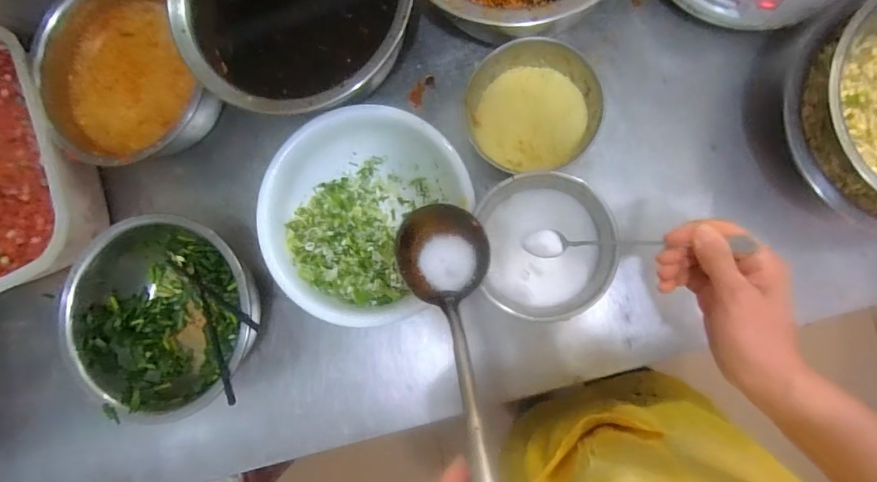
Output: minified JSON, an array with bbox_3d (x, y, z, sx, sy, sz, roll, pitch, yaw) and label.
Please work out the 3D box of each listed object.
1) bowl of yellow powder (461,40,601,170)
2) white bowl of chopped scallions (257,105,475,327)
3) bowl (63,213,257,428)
[{"bbox_3d":[0.107,-0.150,0.544,0.144,0.082,0.133,0,87,8],"label":"bowl of yellow powder"},{"bbox_3d":[-0.092,-0.035,0.569,0.221,0.078,0.237,0,87,8],"label":"white bowl of chopped scallions"},{"bbox_3d":[-0.321,0.087,0.584,0.229,0.100,0.212,0,87,8],"label":"bowl"}]

